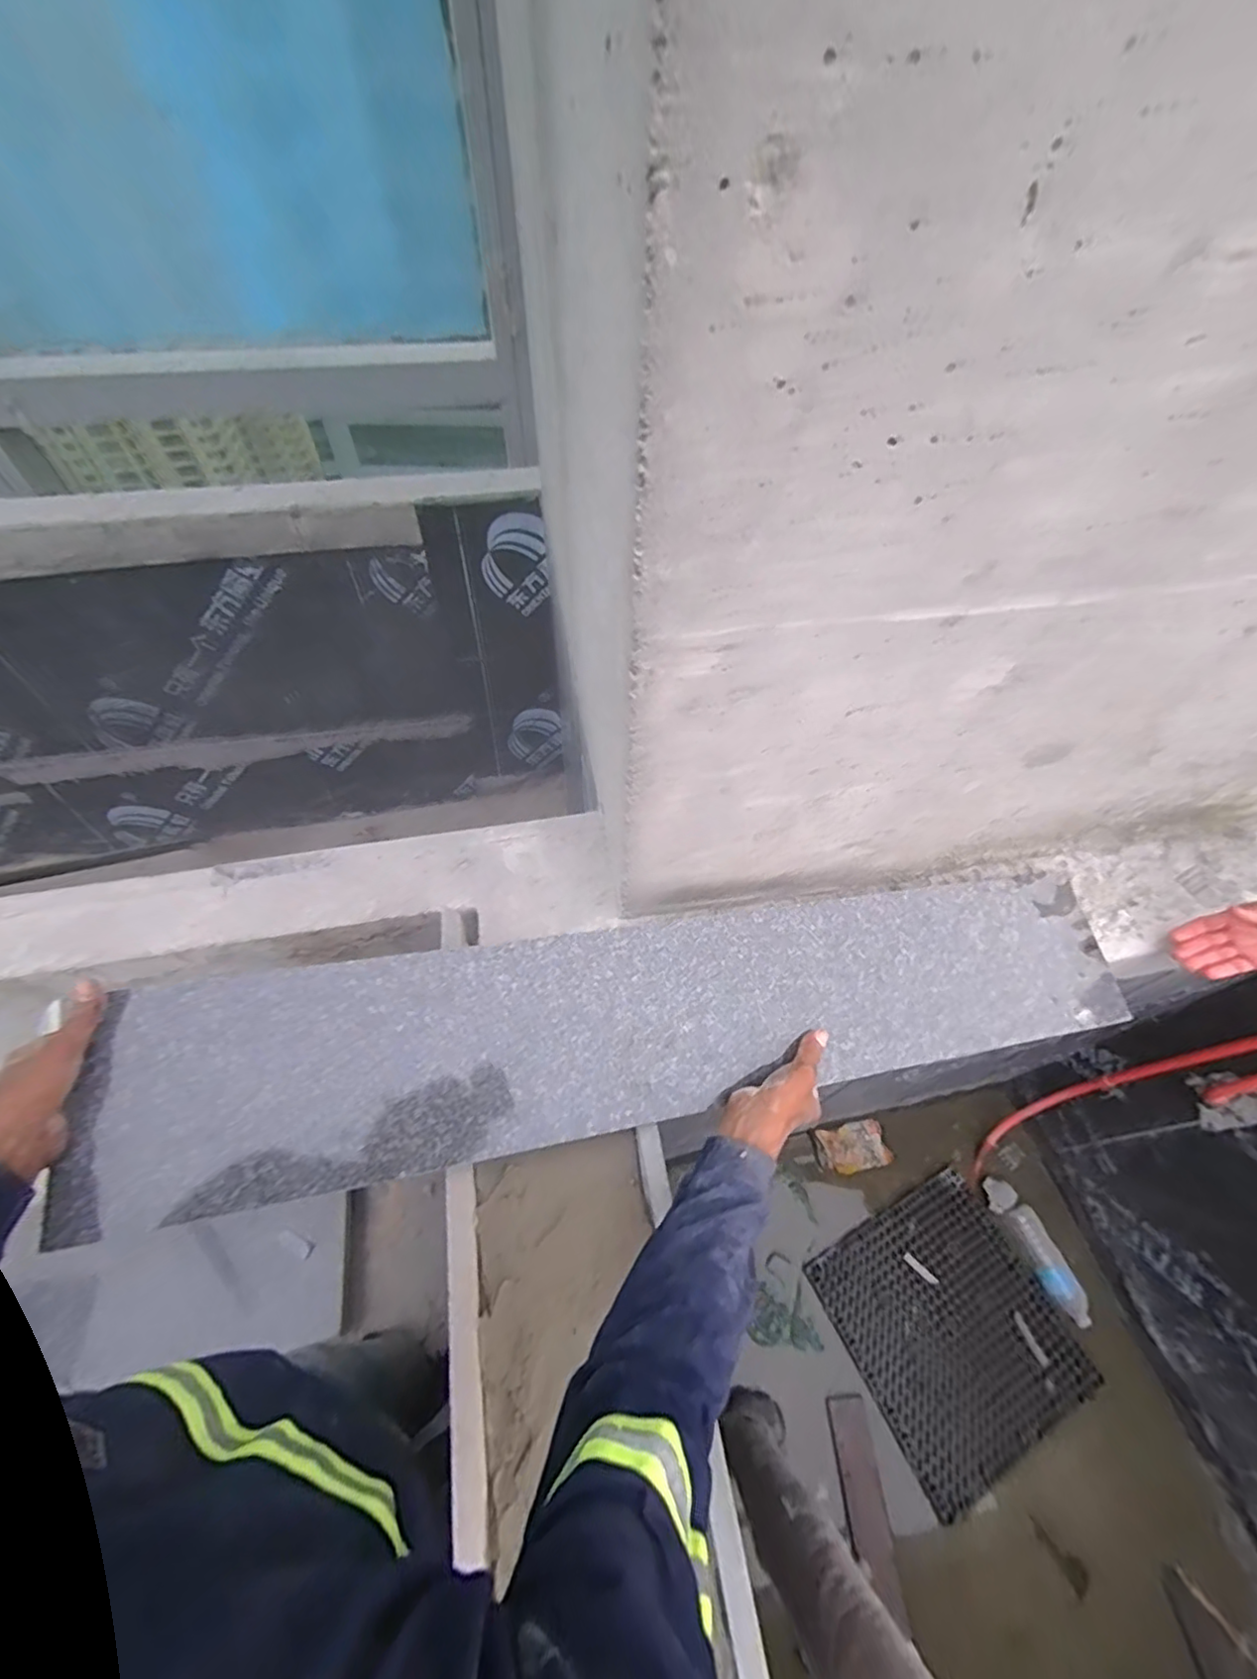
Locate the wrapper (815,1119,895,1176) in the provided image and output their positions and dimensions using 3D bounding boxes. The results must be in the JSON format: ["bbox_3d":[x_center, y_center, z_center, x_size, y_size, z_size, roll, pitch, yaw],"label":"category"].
[{"bbox_3d":[0.628,0.851,1.641,0.180,0.016,0.116,-8,56,-8],"label":"wrapper"}]

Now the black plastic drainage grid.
[{"bbox_3d":[0.768,1.162,1.428,0.494,0.039,0.486,-23,56,-14],"label":"black plastic drainage grid"}]

